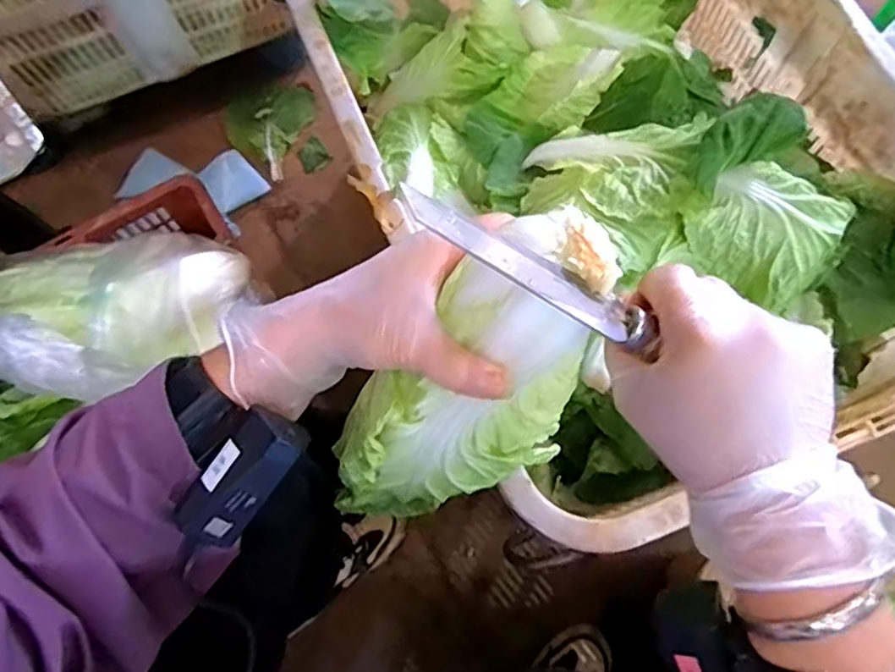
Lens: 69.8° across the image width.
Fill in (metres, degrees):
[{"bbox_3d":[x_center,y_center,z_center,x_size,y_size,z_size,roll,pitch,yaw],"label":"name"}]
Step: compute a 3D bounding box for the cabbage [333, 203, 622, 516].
[{"bbox_3d":[0.007,0.043,0.343,0.082,0.244,0.071,45,38,14],"label":"cabbage"}]

